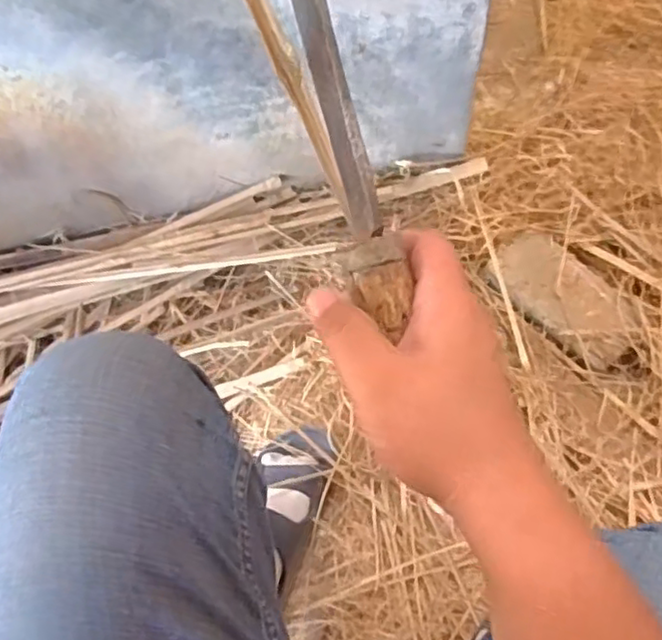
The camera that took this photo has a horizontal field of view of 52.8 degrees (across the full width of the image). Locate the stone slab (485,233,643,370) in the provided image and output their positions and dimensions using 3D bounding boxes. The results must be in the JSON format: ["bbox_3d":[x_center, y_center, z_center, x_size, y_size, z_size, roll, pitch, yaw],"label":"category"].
[{"bbox_3d":[0.309,-0.035,0.885,0.112,0.045,0.213,-35,66,-13],"label":"stone slab"}]

